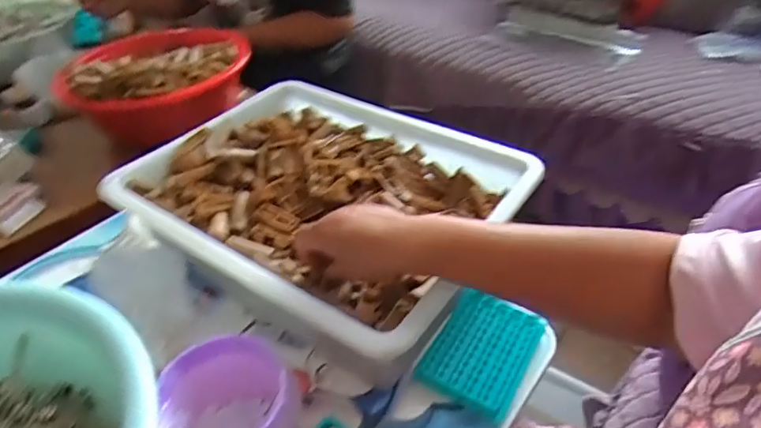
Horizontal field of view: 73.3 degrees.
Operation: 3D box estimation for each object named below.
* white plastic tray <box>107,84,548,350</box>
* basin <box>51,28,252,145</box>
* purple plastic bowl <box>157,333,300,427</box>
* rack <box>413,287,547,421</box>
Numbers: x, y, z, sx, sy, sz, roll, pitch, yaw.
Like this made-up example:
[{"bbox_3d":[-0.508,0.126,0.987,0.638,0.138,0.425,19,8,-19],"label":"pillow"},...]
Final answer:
[{"bbox_3d":[-0.066,-0.028,0.592,0.406,0.066,0.312,21,44,29],"label":"white plastic tray"},{"bbox_3d":[-0.405,-0.232,0.935,0.297,0.127,0.297,-2,38,2],"label":"basin"},{"bbox_3d":[-0.129,0.177,0.445,0.103,0.090,0.101,-2,38,2],"label":"purple plastic bowl"},{"bbox_3d":[0.104,0.138,0.532,0.097,0.017,0.126,20,44,27],"label":"rack"}]

